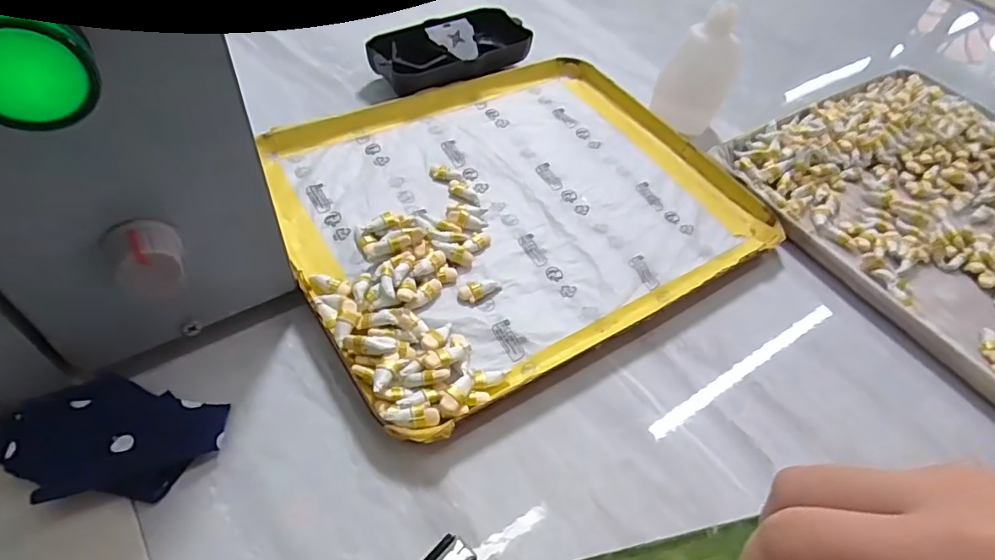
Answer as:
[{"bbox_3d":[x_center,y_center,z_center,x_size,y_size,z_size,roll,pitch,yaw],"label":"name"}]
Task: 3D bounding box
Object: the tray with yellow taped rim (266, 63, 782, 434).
[{"bbox_3d":[0.007,-0.047,0.310,0.240,0.016,0.200,-26,58,-23],"label":"tray with yellow taped rim"}]

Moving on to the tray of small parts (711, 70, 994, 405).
[{"bbox_3d":[0.281,-0.037,0.332,0.214,0.021,0.232,-25,59,-24],"label":"tray of small parts"}]

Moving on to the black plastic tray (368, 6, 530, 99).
[{"bbox_3d":[-0.032,-0.154,0.380,0.114,0.027,0.049,-24,59,-24],"label":"black plastic tray"}]

